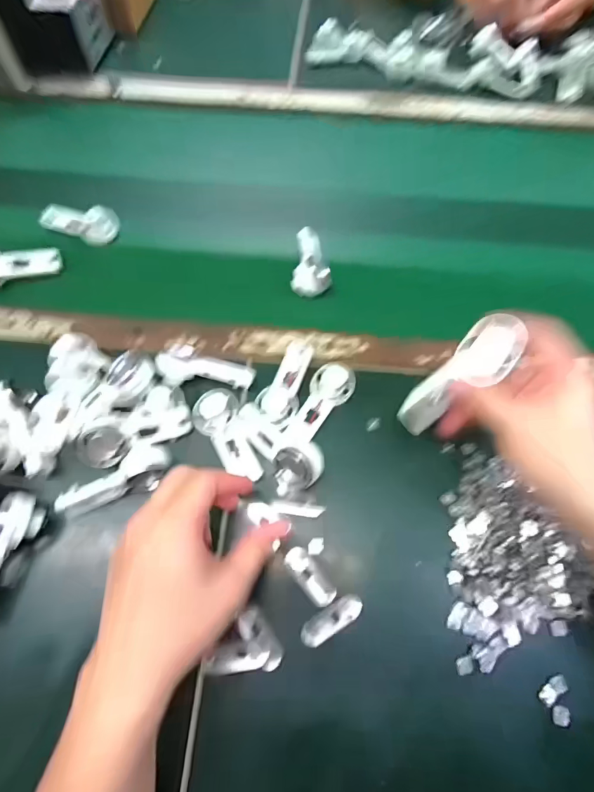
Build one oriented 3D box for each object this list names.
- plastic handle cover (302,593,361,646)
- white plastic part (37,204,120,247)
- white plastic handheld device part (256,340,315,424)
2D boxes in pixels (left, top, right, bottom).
[{"bbox_3d":[0.028,0.179,0.315,0.053,0.004,0.019,-29,69,-12],"label":"plastic handle cover"},{"bbox_3d":[-0.271,-0.215,0.480,0.095,0.021,0.047,13,67,6],"label":"white plastic part"},{"bbox_3d":[-0.006,-0.016,0.389,0.036,0.022,0.094,21,68,9],"label":"white plastic handheld device part"}]

